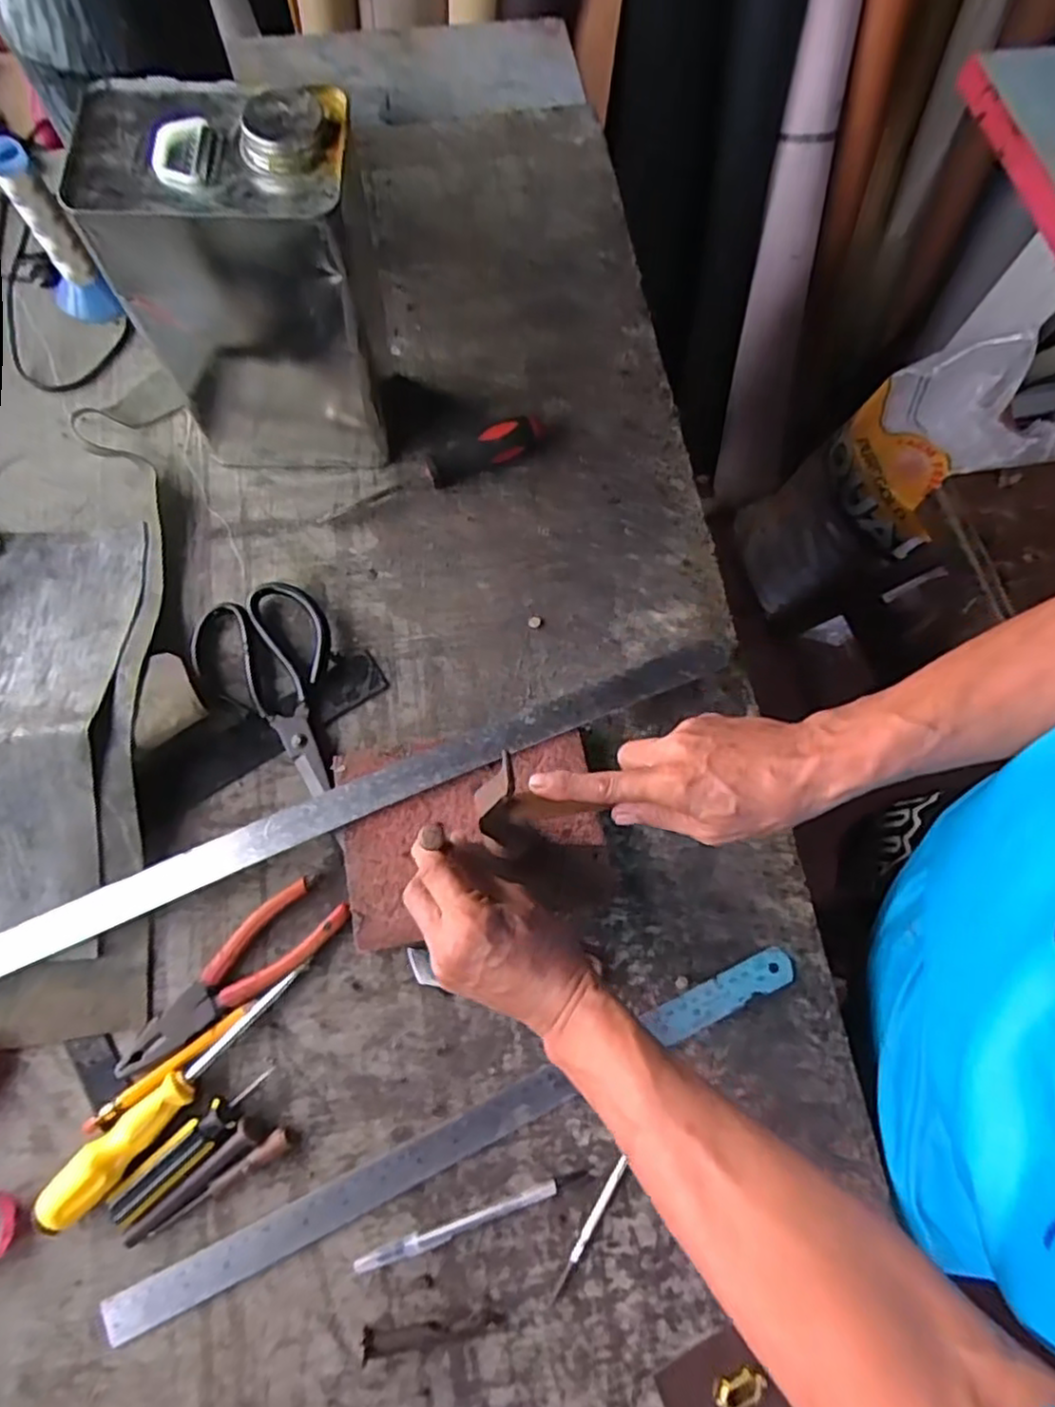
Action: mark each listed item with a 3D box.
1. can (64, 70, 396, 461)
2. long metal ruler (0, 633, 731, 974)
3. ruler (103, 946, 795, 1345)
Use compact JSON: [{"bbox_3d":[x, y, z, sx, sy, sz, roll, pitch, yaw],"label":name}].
[{"bbox_3d":[-0.190,-0.288,0.510,0.156,0.232,0.121,-5,73,-3],"label":"can"},{"bbox_3d":[-0.135,0.072,0.493,0.616,0.008,0.032,-22,74,-9],"label":"long metal ruler"},{"bbox_3d":[-0.034,0.273,0.452,0.469,0.005,0.025,-24,71,-8],"label":"ruler"}]

